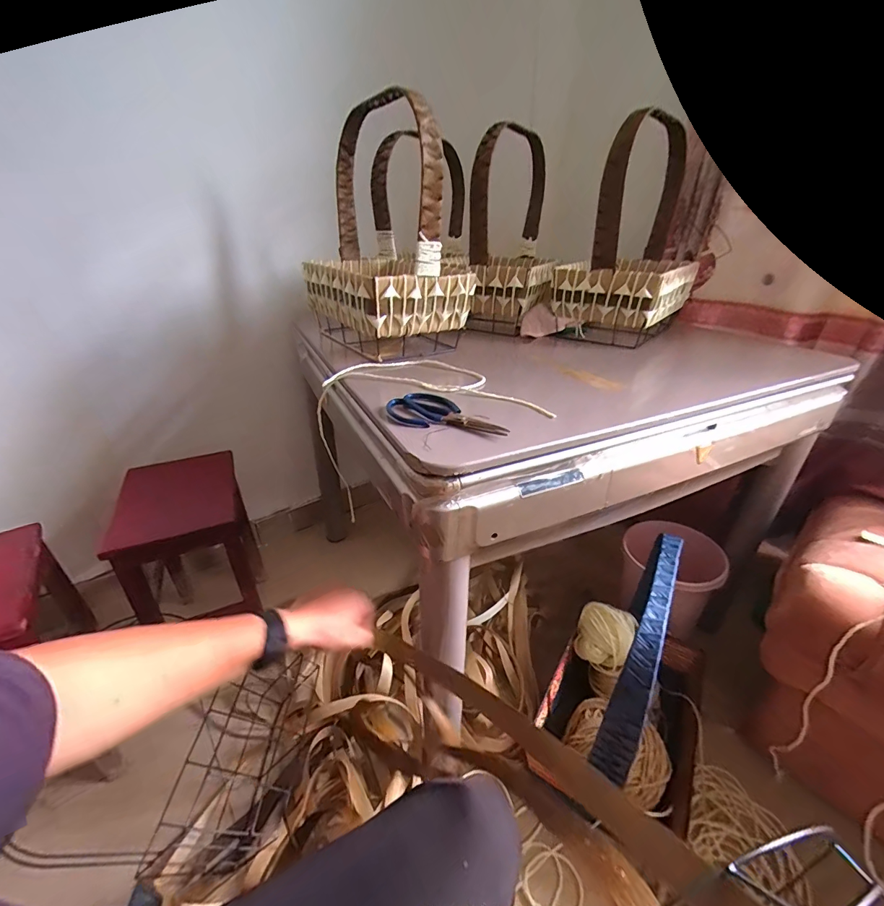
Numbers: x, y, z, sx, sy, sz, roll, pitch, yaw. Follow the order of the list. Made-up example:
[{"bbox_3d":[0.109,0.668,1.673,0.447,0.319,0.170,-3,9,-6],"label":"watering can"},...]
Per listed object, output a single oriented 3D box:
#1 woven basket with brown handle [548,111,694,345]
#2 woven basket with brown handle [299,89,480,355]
[{"bbox_3d":[0.432,-0.466,0.927,0.257,0.390,0.409,16,28,26],"label":"woven basket with brown handle"},{"bbox_3d":[-0.127,-0.428,0.807,0.232,0.417,0.377,-12,29,-28],"label":"woven basket with brown handle"}]

